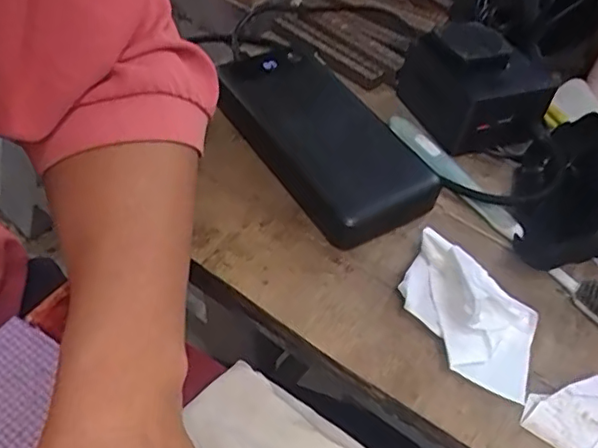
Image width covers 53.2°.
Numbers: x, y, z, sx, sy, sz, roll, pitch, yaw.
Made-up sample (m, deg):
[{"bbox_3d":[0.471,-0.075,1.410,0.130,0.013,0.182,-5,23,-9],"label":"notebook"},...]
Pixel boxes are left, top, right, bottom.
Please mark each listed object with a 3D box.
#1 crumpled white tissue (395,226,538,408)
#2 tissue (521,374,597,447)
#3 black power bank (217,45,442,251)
[{"bbox_3d":[0.082,0.043,0.291,0.079,0.028,0.052,35,56,21],"label":"crumpled white tissue"},{"bbox_3d":[0.133,0.089,0.272,0.053,0.007,0.040,28,54,16],"label":"tissue"},{"bbox_3d":[0.011,-0.058,0.365,0.070,0.030,0.154,-26,58,-24],"label":"black power bank"}]

